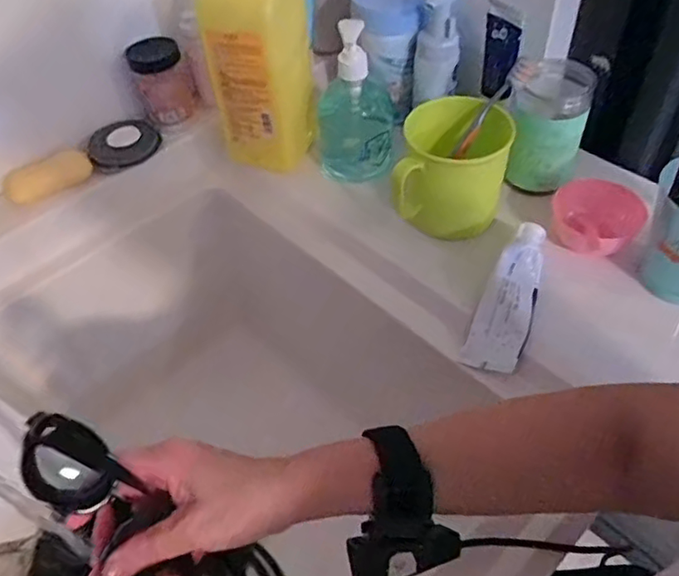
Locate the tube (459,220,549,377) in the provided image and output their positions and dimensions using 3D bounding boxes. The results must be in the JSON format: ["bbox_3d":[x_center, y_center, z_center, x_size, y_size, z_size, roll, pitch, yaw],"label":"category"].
[{"bbox_3d":[0.159,0.006,0.557,0.049,0.015,0.152,18,68,18],"label":"tube"}]

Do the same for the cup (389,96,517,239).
[{"bbox_3d":[0.115,-0.120,0.599,0.099,0.114,0.092,-2,50,2],"label":"cup"}]

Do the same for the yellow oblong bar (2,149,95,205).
[{"bbox_3d":[-0.321,-0.124,0.662,0.092,0.027,0.029,-25,53,-17],"label":"yellow oblong bar"}]

